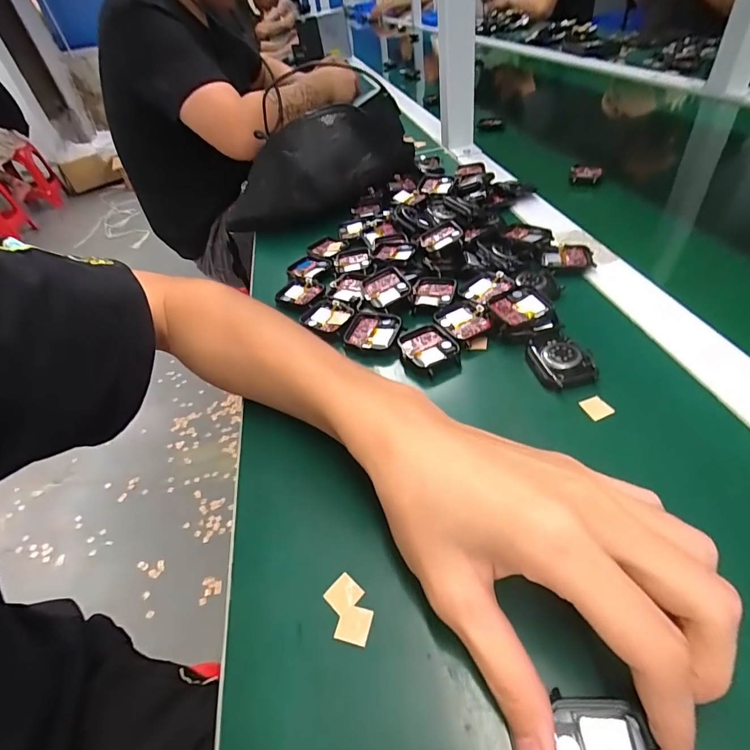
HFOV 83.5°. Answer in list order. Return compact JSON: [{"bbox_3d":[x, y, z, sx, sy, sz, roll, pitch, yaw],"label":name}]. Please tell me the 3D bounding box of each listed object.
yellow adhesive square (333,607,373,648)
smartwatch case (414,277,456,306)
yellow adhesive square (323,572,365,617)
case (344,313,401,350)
[{"bbox_3d":[-0.010,0.116,0.196,0.015,0.004,0.015,5,45,17],"label":"yellow adhesive square"},{"bbox_3d":[0.051,-0.072,0.364,0.035,0.008,0.034,5,45,16],"label":"smartwatch case"},{"bbox_3d":[-0.016,0.107,0.206,0.016,0.004,0.014,-38,49,-26],"label":"yellow adhesive square"},{"bbox_3d":[-0.002,-0.037,0.337,0.044,0.006,0.036,9,46,20],"label":"case"}]

